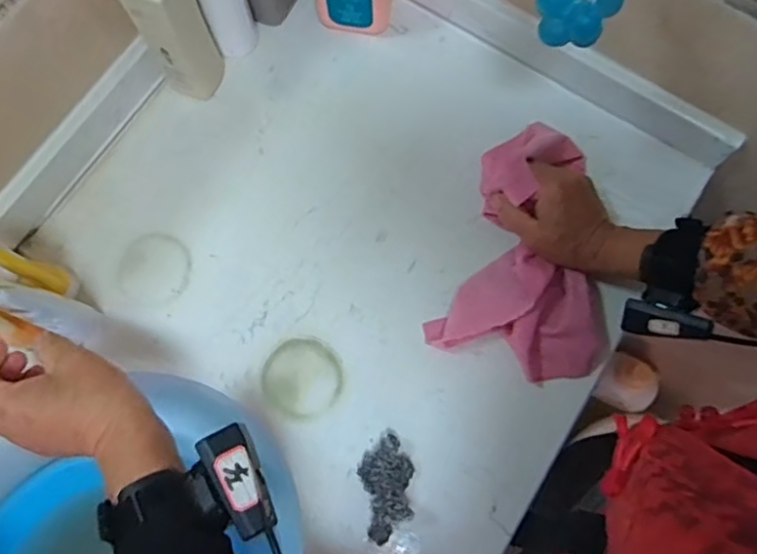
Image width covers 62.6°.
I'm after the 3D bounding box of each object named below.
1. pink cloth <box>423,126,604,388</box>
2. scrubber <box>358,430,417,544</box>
[{"bbox_3d":[0.154,-0.033,0.579,0.150,0.066,0.239,19,76,3],"label":"pink cloth"},{"bbox_3d":[0.008,0.182,0.538,0.045,0.032,0.087,-5,76,-3],"label":"scrubber"}]

